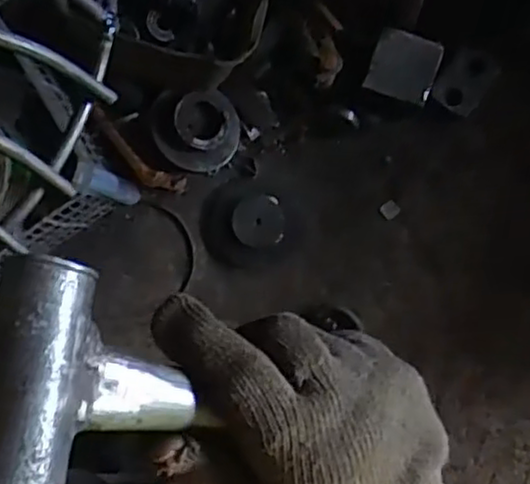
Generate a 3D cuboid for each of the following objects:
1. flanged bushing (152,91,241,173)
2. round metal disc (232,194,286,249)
[{"bbox_3d":[-0.099,-0.162,1.037,0.115,0.059,0.112,-9,93,5],"label":"flanged bushing"},{"bbox_3d":[-0.010,-0.033,1.137,0.081,0.011,0.083,0,89,3],"label":"round metal disc"}]

